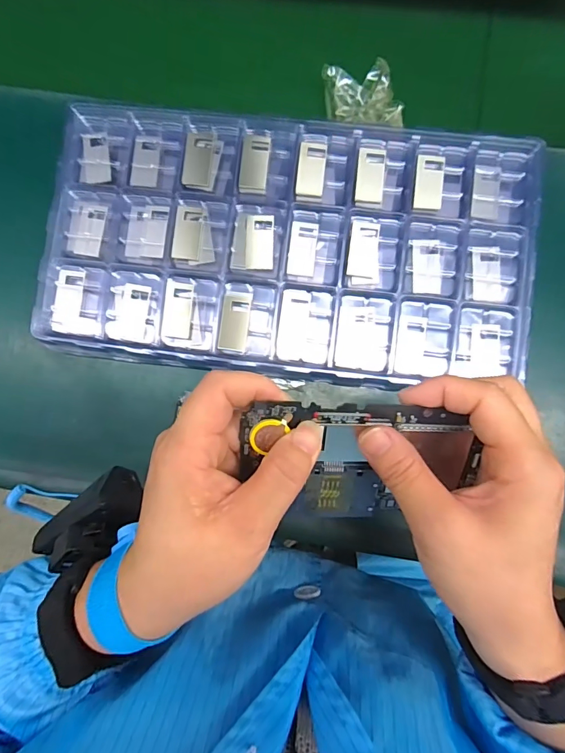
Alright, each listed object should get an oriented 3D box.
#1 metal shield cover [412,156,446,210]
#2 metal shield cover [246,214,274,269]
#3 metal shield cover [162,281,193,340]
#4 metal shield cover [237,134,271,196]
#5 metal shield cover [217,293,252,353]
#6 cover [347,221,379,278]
[{"bbox_3d":[0.117,-0.154,0.337,0.022,0.005,0.043,7,83,3],"label":"metal shield cover"},{"bbox_3d":[-0.018,-0.109,0.341,0.022,0.004,0.044,1,83,2],"label":"metal shield cover"},{"bbox_3d":[-0.084,-0.053,0.340,0.021,0.005,0.044,7,83,3],"label":"metal shield cover"},{"bbox_3d":[-0.023,-0.175,0.348,0.022,0.006,0.047,6,83,3],"label":"metal shield cover"},{"bbox_3d":[-0.038,-0.043,0.338,0.022,0.004,0.044,9,83,3],"label":"metal shield cover"},{"bbox_3d":[0.065,-0.102,0.336,0.023,0.004,0.042,7,83,3],"label":"cover"}]

